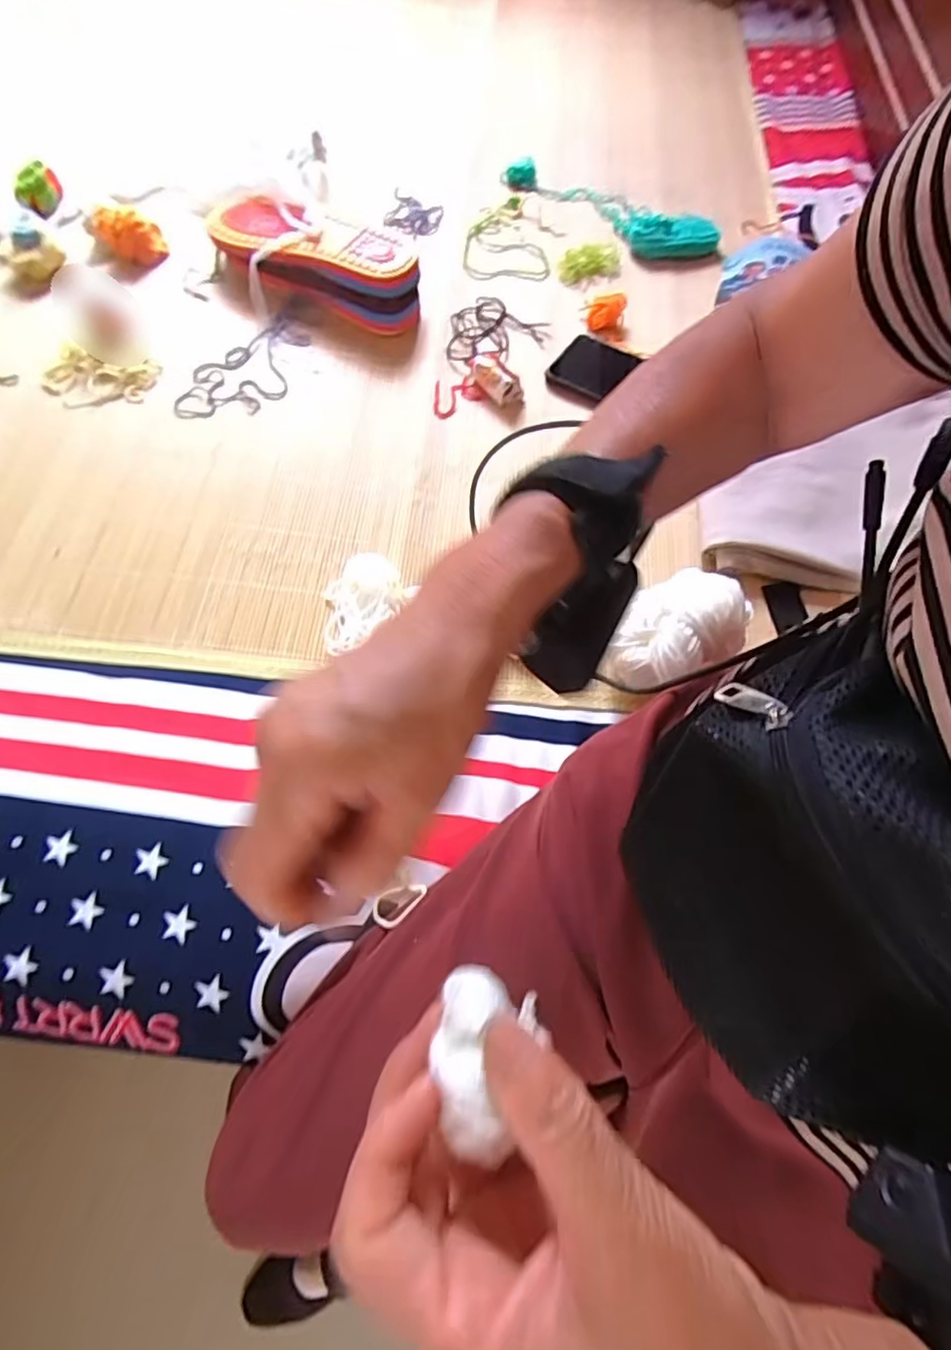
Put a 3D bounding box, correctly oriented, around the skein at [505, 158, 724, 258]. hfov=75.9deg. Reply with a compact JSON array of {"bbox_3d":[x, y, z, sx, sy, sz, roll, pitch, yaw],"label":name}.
[{"bbox_3d":[0.157,-0.583,0.756,0.287,0.027,0.083,38,69,15],"label":"skein"}]

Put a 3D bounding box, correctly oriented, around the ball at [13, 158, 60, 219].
[{"bbox_3d":[-0.519,-0.575,0.722,0.052,0.037,0.043,-25,68,-13],"label":"ball"}]

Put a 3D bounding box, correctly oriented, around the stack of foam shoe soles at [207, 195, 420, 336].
[{"bbox_3d":[-0.179,-0.449,0.661,0.252,0.062,0.088,24,67,9],"label":"stack of foam shoe soles"}]

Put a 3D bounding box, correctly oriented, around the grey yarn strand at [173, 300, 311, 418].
[{"bbox_3d":[-0.237,-0.331,0.639,0.096,0.011,0.176,11,65,4],"label":"grey yarn strand"}]

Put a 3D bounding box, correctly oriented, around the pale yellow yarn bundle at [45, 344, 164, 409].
[{"bbox_3d":[-0.382,-0.299,0.617,0.105,0.017,0.071,7,65,2],"label":"pale yellow yarn bundle"}]

